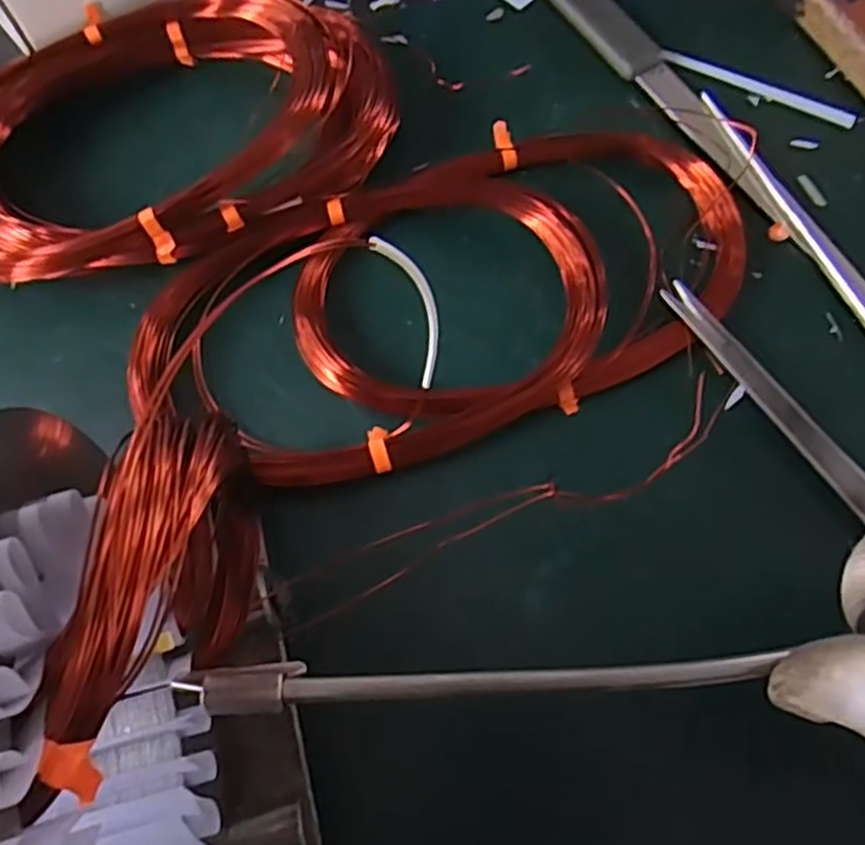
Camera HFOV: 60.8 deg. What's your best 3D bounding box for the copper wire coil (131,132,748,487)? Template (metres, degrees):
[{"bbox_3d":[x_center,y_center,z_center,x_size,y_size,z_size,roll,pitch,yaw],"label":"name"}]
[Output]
[{"bbox_3d":[0.005,-0.060,0.326,0.274,0.028,0.136,-21,71,-6],"label":"copper wire coil"}]

